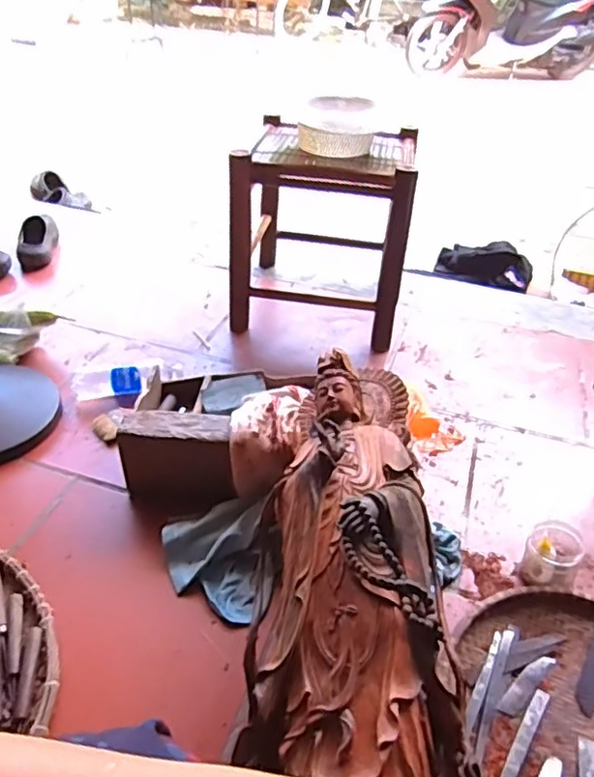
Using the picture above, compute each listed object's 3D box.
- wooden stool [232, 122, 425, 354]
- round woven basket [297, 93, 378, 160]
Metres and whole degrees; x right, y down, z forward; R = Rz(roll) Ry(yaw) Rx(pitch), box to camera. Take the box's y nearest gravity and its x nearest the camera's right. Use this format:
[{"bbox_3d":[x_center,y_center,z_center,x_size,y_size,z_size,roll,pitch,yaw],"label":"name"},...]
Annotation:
[{"bbox_3d":[0.068,-0.372,1.398,0.384,0.393,0.369,10,36,8],"label":"wooden stool"},{"bbox_3d":[0.089,-0.568,1.291,0.163,0.101,0.184,7,36,5],"label":"round woven basket"}]

